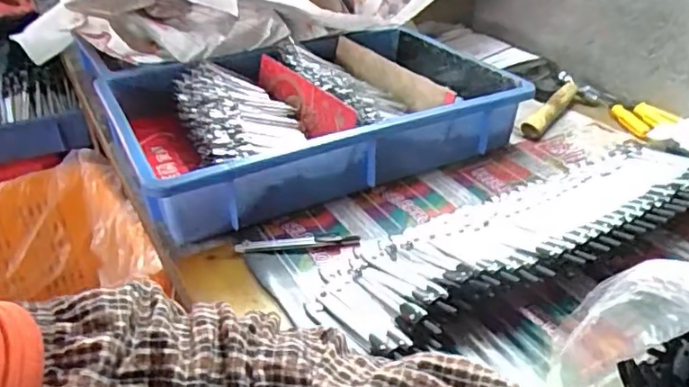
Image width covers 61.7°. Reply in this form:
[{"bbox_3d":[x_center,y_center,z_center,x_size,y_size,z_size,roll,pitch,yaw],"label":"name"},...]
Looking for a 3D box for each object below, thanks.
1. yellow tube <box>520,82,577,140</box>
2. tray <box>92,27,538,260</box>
[{"bbox_3d":[0.263,-0.105,0.731,0.023,0.030,0.133,24,40,34],"label":"yellow tube"},{"bbox_3d":[-0.038,-0.101,0.689,0.438,0.082,0.303,-17,35,-23],"label":"tray"}]

